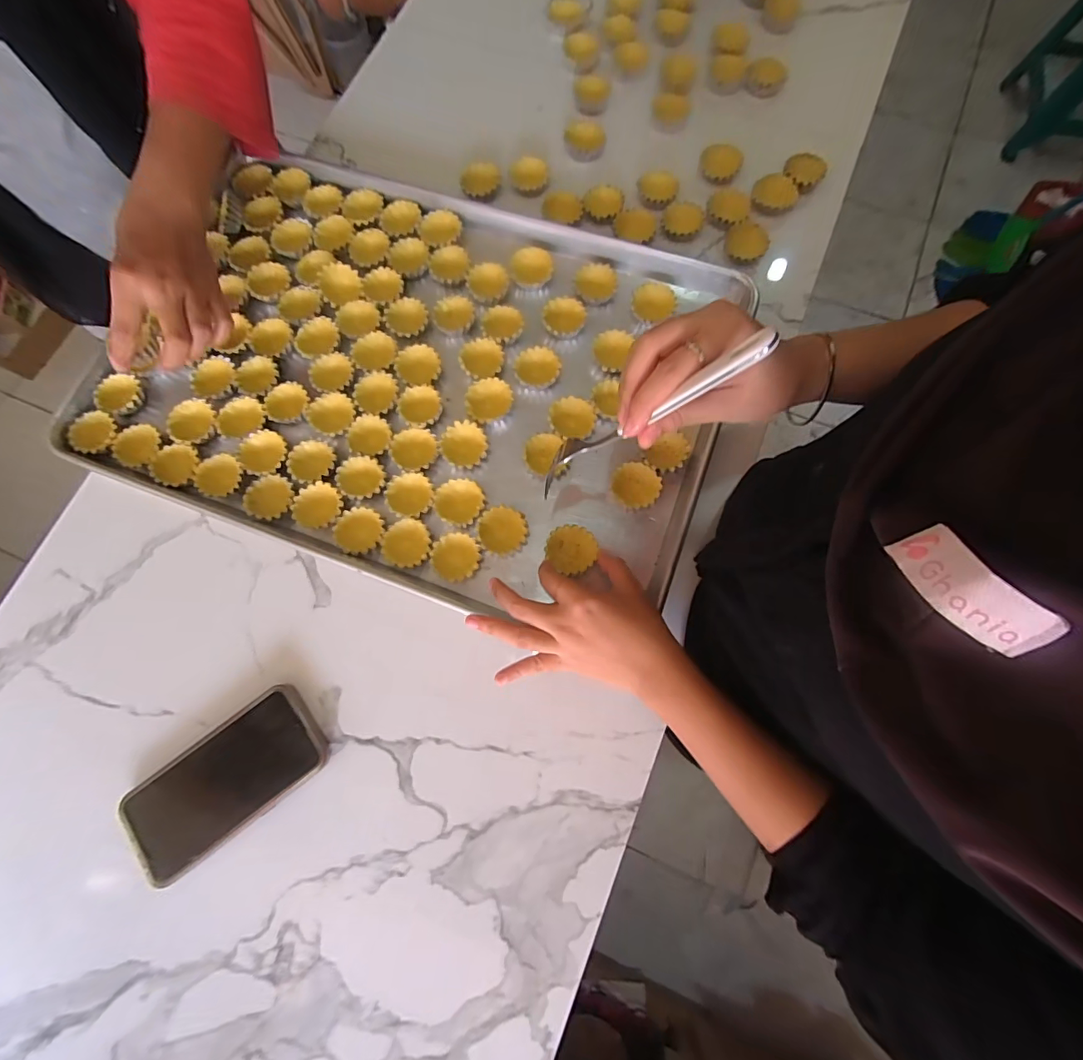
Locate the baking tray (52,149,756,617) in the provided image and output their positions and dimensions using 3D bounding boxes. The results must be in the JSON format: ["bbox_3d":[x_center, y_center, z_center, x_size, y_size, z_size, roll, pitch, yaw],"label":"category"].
[{"bbox_3d":[-0.121,-0.159,0.479,0.578,0.034,0.401,19,77,6],"label":"baking tray"}]

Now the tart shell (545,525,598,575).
[{"bbox_3d":[0.027,0.018,0.428,0.044,0.016,0.040,16,78,5],"label":"tart shell"}]

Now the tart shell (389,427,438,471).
[{"bbox_3d":[-0.123,-0.077,0.461,0.042,0.018,0.044,39,80,10],"label":"tart shell"}]

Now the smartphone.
[{"bbox_3d":[-0.264,0.207,0.393,0.160,0.013,0.083,-37,78,-7],"label":"smartphone"}]

